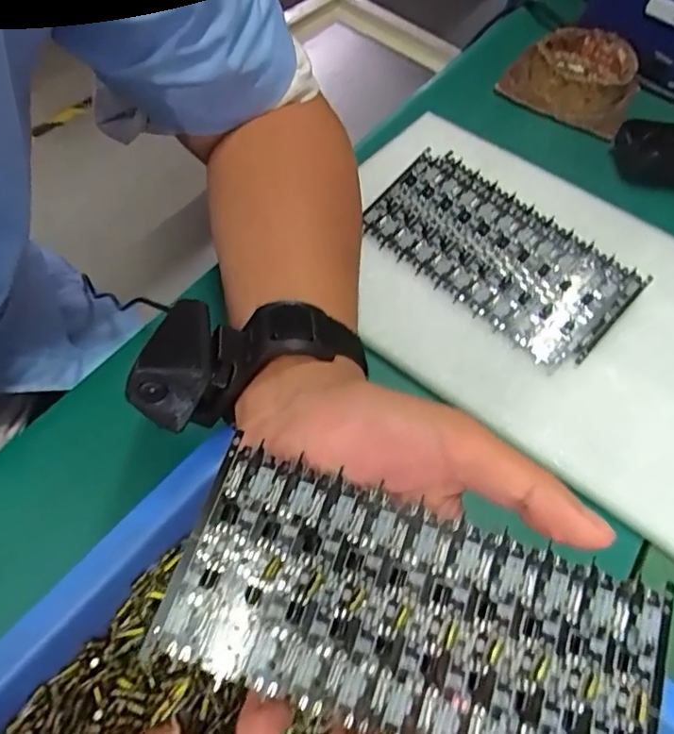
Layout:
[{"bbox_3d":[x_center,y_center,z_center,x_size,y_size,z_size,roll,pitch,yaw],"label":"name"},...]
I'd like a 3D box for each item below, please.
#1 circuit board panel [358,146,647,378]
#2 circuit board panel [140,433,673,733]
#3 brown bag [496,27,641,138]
[{"bbox_3d":[0.104,-0.075,0.381,0.168,0.010,0.087,41,80,17],"label":"circuit board panel"},{"bbox_3d":[0.025,0.087,0.201,0.165,0.004,0.075,18,70,7],"label":"circuit board panel"},{"bbox_3d":[0.214,-0.258,0.520,0.113,0.036,0.092,39,62,16],"label":"brown bag"}]

